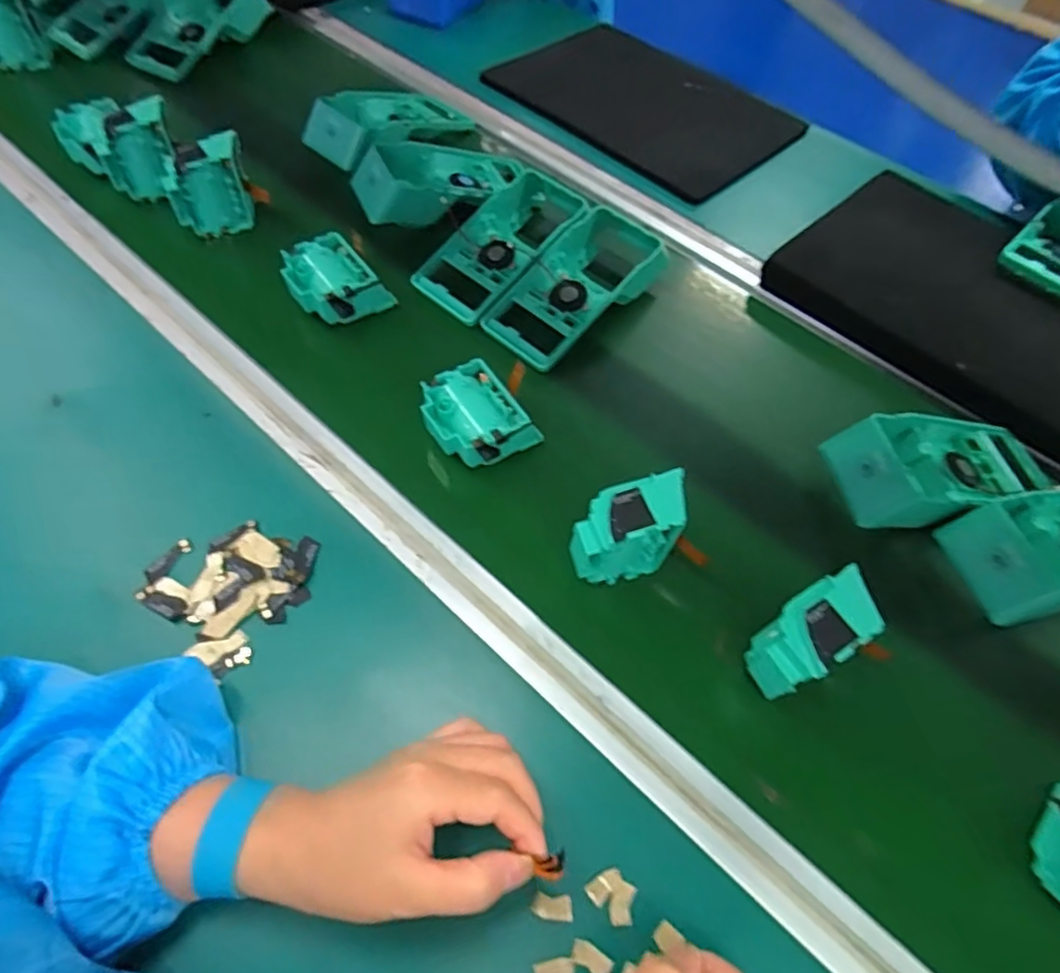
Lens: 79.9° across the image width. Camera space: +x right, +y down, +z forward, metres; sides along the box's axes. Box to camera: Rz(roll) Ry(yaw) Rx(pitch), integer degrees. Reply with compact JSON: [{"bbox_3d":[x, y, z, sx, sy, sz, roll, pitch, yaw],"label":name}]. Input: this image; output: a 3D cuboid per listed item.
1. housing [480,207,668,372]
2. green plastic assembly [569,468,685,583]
[{"bbox_3d":[0.044,-0.186,0.589,0.083,0.057,0.187,40,65,20],"label":"housing"},{"bbox_3d":[0.066,0.033,0.435,0.077,0.077,0.040,-14,60,-11],"label":"green plastic assembly"}]

